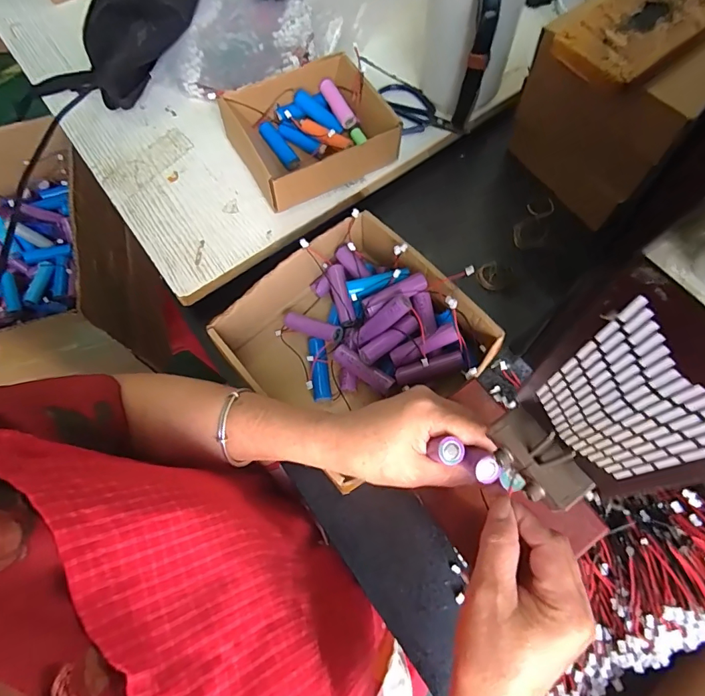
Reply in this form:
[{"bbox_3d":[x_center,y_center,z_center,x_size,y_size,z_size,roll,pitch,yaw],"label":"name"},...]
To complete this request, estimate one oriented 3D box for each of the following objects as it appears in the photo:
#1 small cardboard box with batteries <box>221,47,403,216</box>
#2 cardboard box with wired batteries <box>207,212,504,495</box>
[{"bbox_3d":[-0.046,-0.247,0.509,0.162,0.050,0.147,-30,70,-9],"label":"small cardboard box with batteries"},{"bbox_3d":[-0.003,-0.004,0.443,0.204,0.075,0.198,-37,71,-11],"label":"cardboard box with wired batteries"}]

